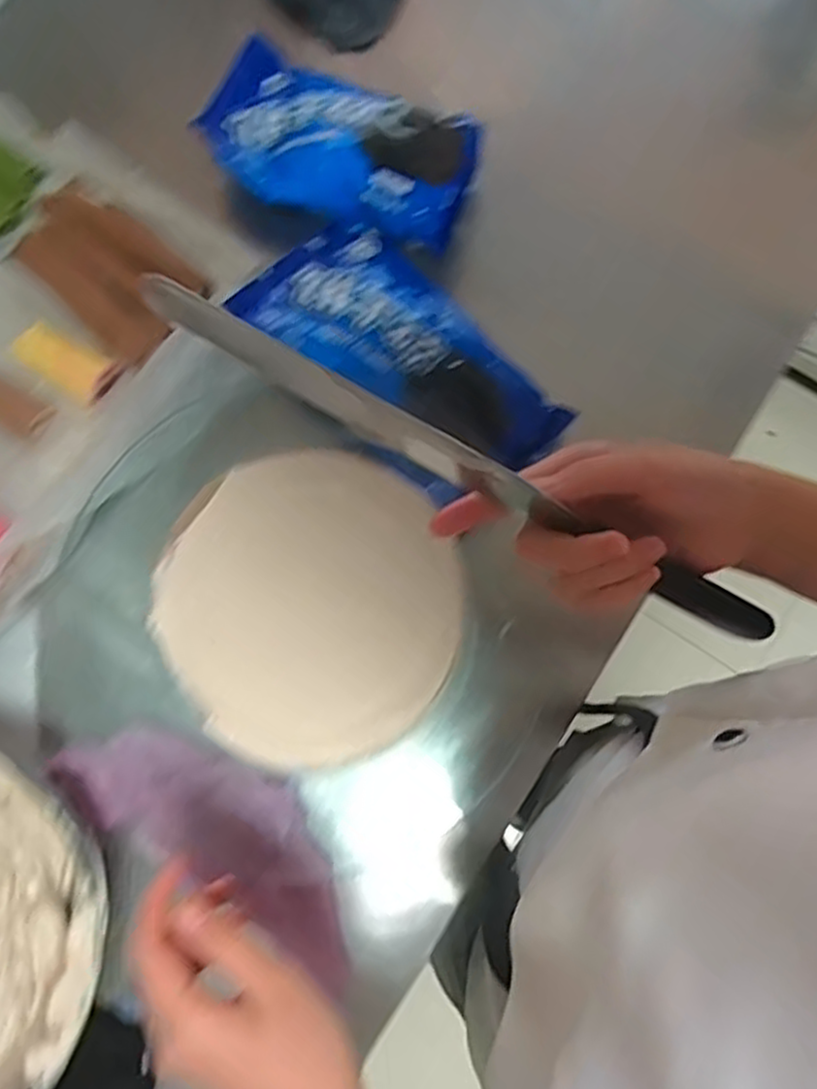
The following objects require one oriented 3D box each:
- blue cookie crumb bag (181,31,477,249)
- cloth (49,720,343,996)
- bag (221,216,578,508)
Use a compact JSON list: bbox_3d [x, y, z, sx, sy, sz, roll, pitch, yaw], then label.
[{"bbox_3d":[-0.056,-0.333,0.595,0.232,0.039,0.134,22,77,5],"label":"blue cookie crumb bag"},{"bbox_3d":[-0.126,0.195,0.498,0.230,0.033,0.082,31,78,7],"label":"cloth"},{"bbox_3d":[-0.010,-0.146,0.564,0.143,0.048,0.267,-43,81,-10],"label":"bag"}]

